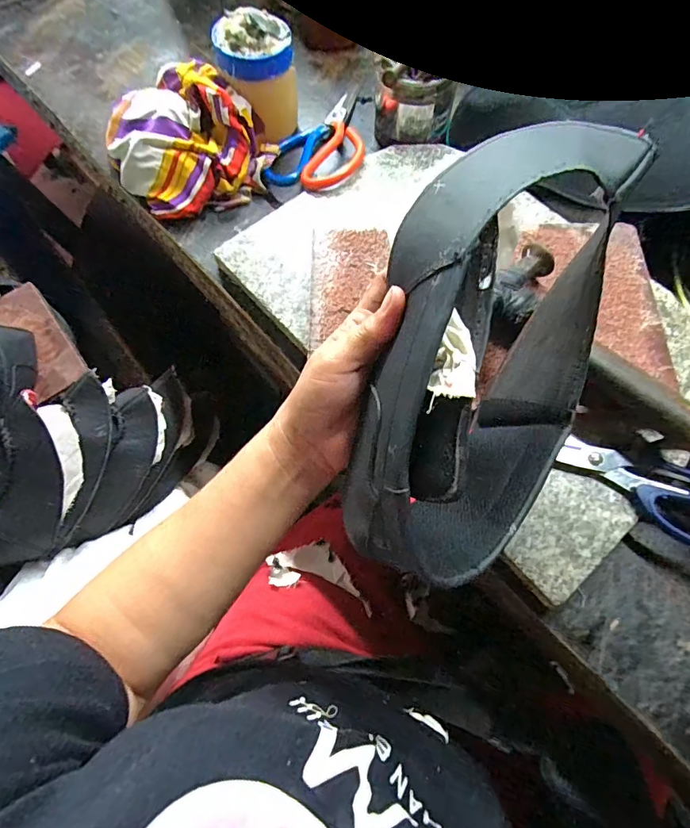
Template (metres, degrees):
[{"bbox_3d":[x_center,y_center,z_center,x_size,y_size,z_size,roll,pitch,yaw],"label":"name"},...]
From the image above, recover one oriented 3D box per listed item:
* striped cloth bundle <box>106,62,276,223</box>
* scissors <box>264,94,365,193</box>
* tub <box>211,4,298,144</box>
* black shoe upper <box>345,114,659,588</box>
[{"bbox_3d":[-0.168,-0.278,0.460,0.167,0.077,0.138,42,76,15],"label":"striped cloth bundle"},{"bbox_3d":[-0.010,-0.286,0.476,0.085,0.012,0.153,29,70,21],"label":"scissors"},{"bbox_3d":[-0.085,-0.330,0.460,0.071,0.108,0.067,0,70,1],"label":"tub"},{"bbox_3d":[0.085,-0.034,0.258,0.123,0.135,0.252,12,70,6],"label":"black shoe upper"}]

